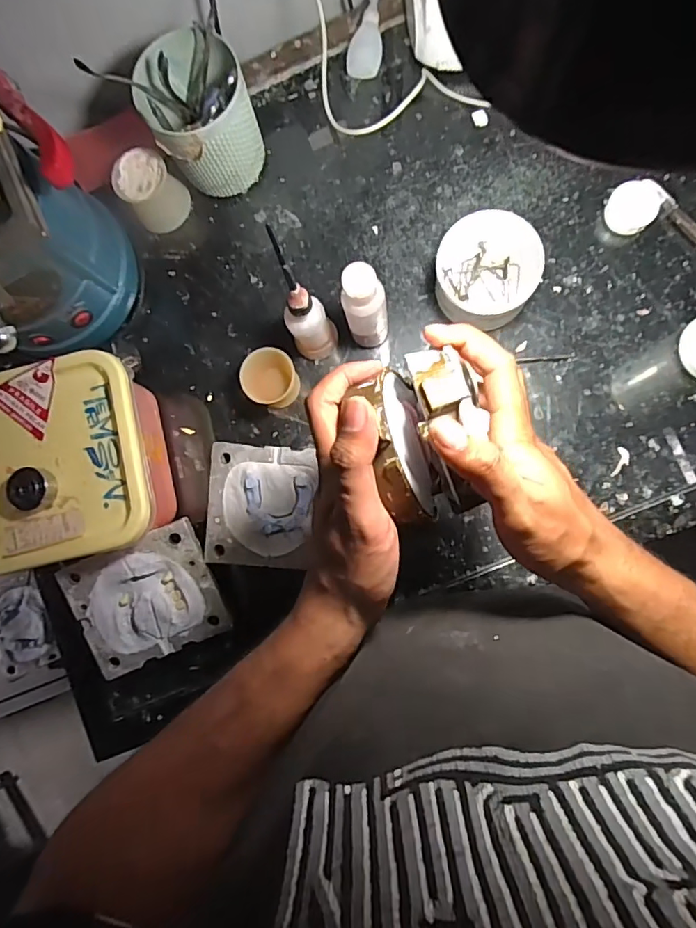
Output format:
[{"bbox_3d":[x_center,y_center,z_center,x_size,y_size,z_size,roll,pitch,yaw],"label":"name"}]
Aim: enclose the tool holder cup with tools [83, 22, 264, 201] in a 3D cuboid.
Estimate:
[{"bbox_3d":[-0.136,-0.332,0.508,0.092,0.115,0.110,-22,84,4],"label":"tool holder cup with tools"}]

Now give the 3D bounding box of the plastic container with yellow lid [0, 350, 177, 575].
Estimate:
[{"bbox_3d":[-0.257,0.001,0.499,0.171,0.111,0.170,-13,85,5],"label":"plastic container with yellow lid"}]

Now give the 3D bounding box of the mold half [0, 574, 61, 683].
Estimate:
[{"bbox_3d":[-0.441,0.217,0.704,0.073,0.022,0.124,-20,84,4],"label":"mold half"}]

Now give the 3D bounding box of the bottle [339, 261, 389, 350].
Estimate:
[{"bbox_3d":[0.016,-0.138,0.472,0.036,0.126,0.031,-8,85,5],"label":"bottle"}]

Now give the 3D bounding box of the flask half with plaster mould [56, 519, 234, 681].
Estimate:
[{"bbox_3d":[-0.186,0.127,0.495,0.125,0.030,0.113,-25,98,-3],"label":"flask half with plaster mould"}]

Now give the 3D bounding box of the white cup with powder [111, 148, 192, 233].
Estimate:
[{"bbox_3d":[-0.202,-0.282,0.541,0.056,0.058,0.051,0,86,6],"label":"white cup with powder"}]

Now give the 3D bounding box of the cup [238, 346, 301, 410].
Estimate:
[{"bbox_3d":[-0.074,-0.081,0.520,0.051,0.054,0.053,0,86,6],"label":"cup"}]

